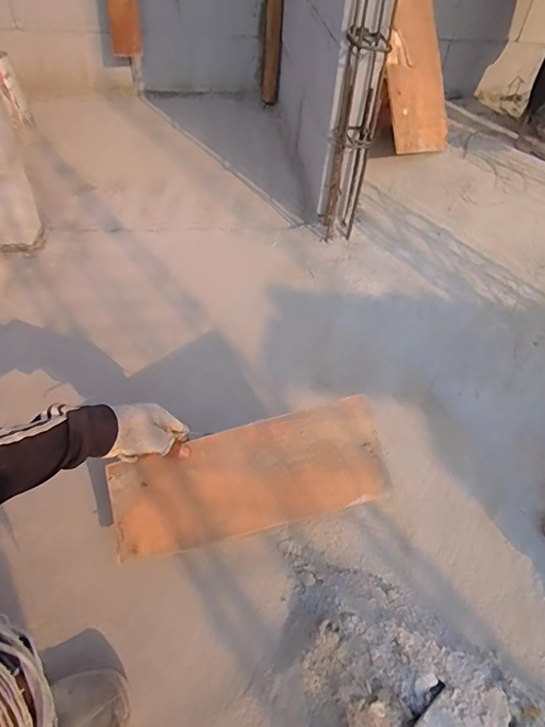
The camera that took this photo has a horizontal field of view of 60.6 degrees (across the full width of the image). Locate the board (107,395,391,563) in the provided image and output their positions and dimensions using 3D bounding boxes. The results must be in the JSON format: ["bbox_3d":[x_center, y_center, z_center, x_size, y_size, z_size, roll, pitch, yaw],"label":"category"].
[{"bbox_3d":[-0.039,0.162,0.646,0.376,0.010,0.139,-16,79,3],"label":"board"}]

